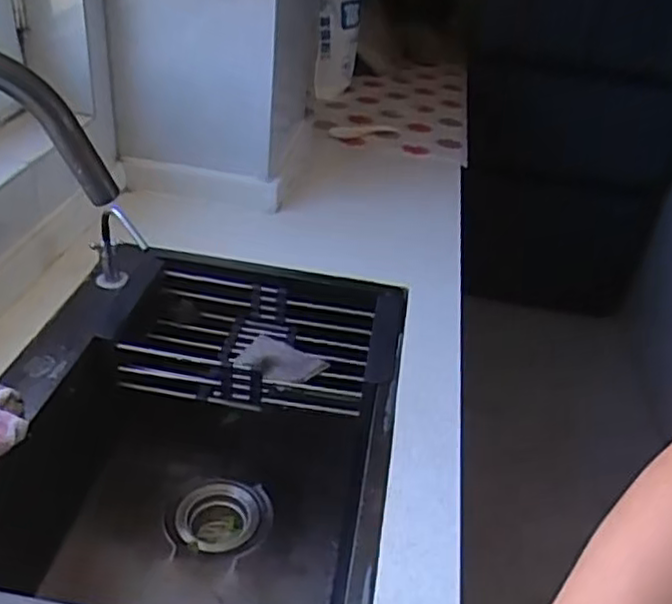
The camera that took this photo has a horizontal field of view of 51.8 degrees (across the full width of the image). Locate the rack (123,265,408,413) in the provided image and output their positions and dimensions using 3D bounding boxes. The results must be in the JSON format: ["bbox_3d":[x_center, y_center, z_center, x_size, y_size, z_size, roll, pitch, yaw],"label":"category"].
[{"bbox_3d":[-0.101,0.056,0.956,0.363,0.089,0.211,9,35,3],"label":"rack"}]

